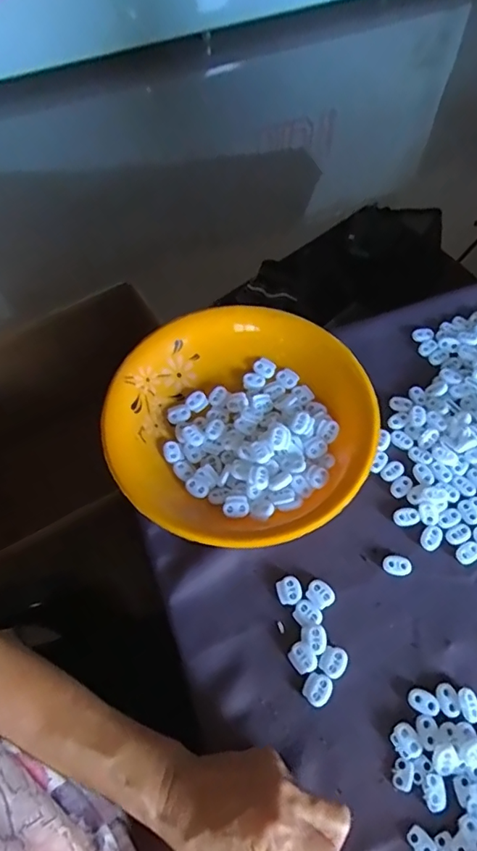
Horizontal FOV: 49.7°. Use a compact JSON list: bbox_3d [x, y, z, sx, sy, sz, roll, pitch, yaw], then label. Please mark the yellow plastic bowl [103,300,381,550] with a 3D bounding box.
[{"bbox_3d":[-0.002,-0.005,0.476,0.226,0.051,0.238,0,60,0],"label":"yellow plastic bowl"}]

